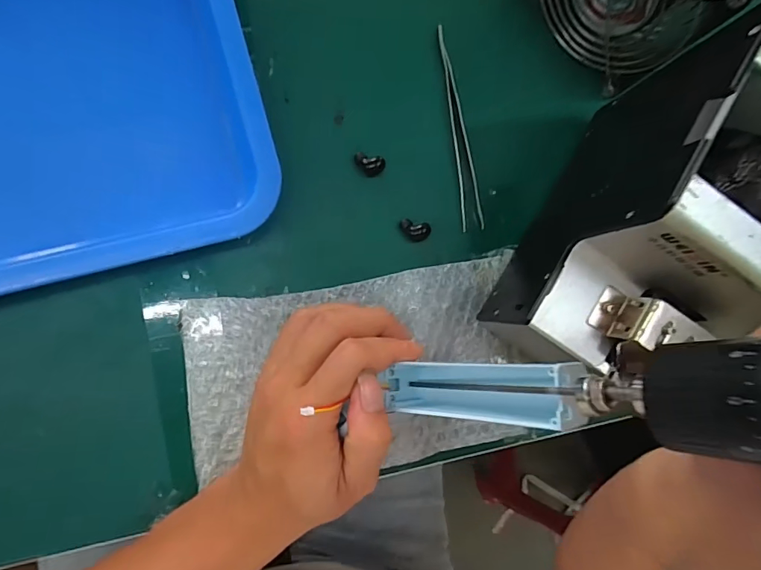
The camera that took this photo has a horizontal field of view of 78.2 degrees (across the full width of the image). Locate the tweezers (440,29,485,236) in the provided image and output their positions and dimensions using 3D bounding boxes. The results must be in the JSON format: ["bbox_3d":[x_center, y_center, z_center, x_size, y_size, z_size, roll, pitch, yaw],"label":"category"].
[{"bbox_3d":[0.056,-0.110,0.329,0.015,0.007,0.142,-8,87,-11],"label":"tweezers"}]

